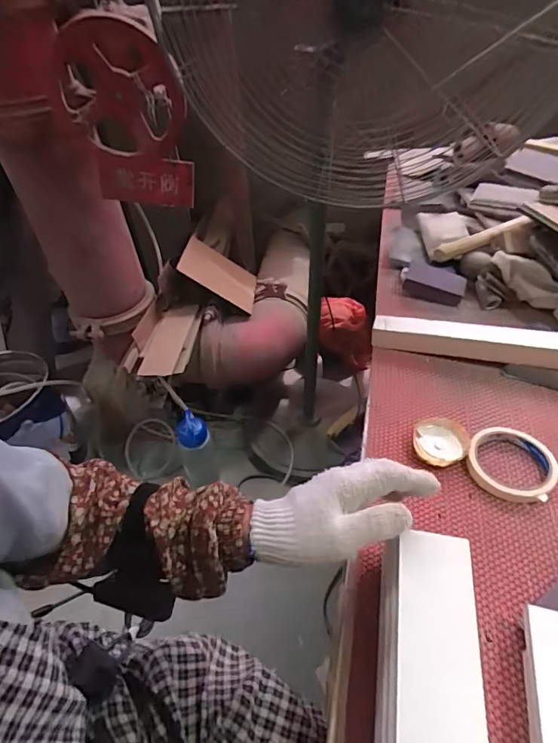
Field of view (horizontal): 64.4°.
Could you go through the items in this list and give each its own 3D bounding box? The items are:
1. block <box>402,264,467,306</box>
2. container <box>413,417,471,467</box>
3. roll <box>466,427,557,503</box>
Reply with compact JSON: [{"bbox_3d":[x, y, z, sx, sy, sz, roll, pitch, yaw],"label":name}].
[{"bbox_3d":[0.267,-0.151,0.761,0.100,0.029,0.059,20,51,20],"label":"block"},{"bbox_3d":[0.196,0.086,0.536,0.063,0.014,0.063,-1,47,1],"label":"container"},{"bbox_3d":[0.268,0.107,0.513,0.091,0.024,0.087,-1,47,1],"label":"roll"}]

